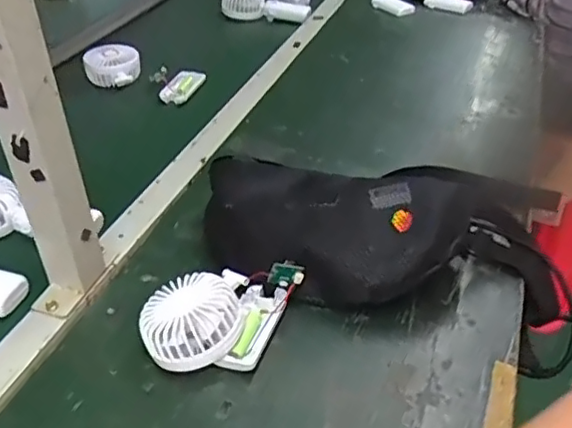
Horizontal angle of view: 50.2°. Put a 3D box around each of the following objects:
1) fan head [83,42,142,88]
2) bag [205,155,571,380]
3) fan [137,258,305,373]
[{"bbox_3d":[-0.285,-0.244,1.005,0.091,0.047,0.071,-10,39,-12],"label":"fan head"},{"bbox_3d":[0.101,0.023,0.624,0.376,0.109,0.183,11,40,15],"label":"bag"},{"bbox_3d":[-0.062,0.089,0.546,0.110,0.056,0.120,16,41,21],"label":"fan"}]

